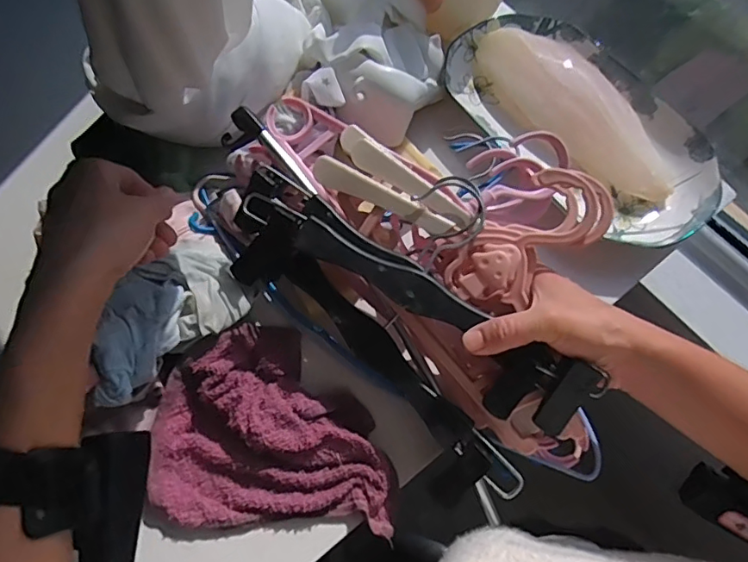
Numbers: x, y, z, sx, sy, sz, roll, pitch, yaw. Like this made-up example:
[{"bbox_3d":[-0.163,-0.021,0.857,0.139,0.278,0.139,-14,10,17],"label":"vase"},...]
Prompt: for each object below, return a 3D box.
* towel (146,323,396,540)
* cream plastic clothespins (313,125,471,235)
[{"bbox_3d":[-0.077,0.108,0.410,0.177,0.030,0.149,0,67,-1],"label":"towel"},{"bbox_3d":[0.018,-0.077,0.407,0.121,0.018,0.056,29,69,11],"label":"cream plastic clothespins"}]

